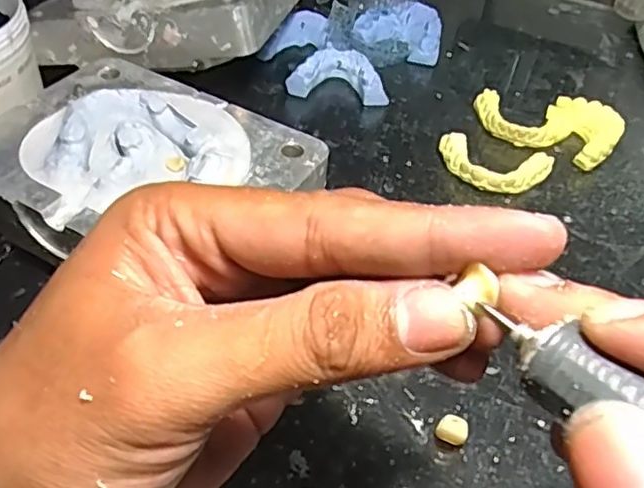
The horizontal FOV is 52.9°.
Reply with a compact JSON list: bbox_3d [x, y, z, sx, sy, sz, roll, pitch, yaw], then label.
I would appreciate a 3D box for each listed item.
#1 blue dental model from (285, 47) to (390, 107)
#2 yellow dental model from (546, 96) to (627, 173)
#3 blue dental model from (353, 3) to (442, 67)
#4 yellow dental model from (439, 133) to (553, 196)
[{"bbox_3d":[0.011,-0.105,0.403,0.060,0.016,0.037,7,46,2],"label":"blue dental model"},{"bbox_3d":[0.151,-0.065,0.378,0.042,0.018,0.047,23,49,16],"label":"yellow dental model"},{"bbox_3d":[0.055,-0.147,0.446,0.058,0.019,0.046,18,47,12],"label":"blue dental model"},{"bbox_3d":[0.094,-0.041,0.353,0.061,0.011,0.034,13,47,7],"label":"yellow dental model"}]

